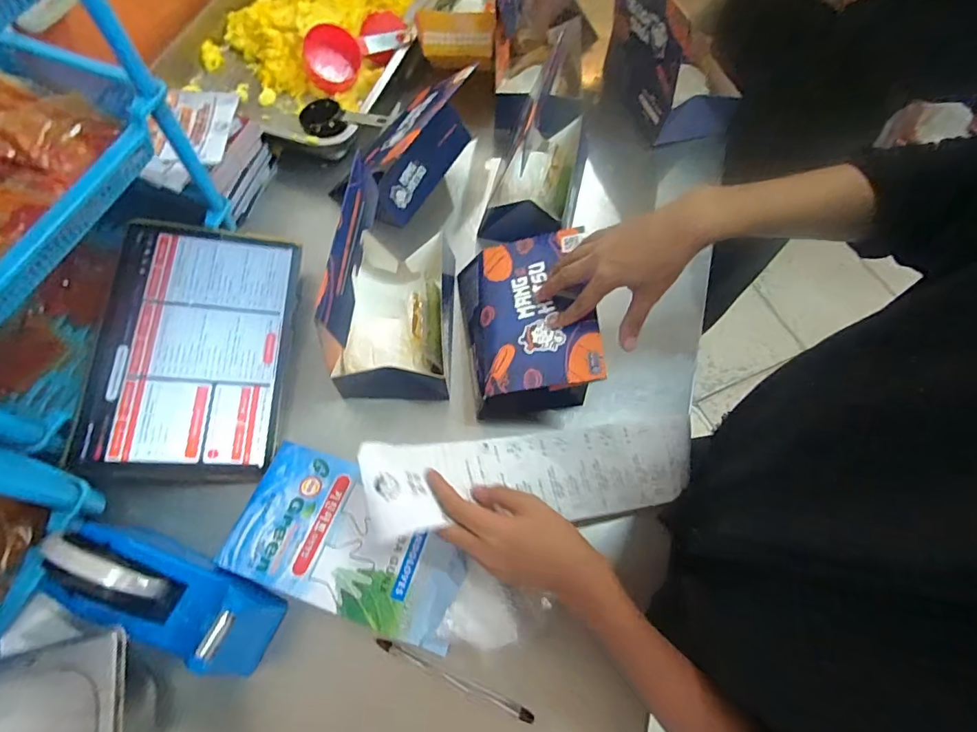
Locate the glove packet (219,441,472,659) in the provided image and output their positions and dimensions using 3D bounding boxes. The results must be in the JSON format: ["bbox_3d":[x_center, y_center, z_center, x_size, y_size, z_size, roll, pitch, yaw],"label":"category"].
[{"bbox_3d":[-0.115,0.146,0.424,0.195,0.024,0.113,18,66,7],"label":"glove packet"}]

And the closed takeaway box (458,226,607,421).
[{"bbox_3d":[0.037,-0.045,0.499,0.117,0.089,0.176,-2,65,-3],"label":"closed takeaway box"}]

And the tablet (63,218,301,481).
[{"bbox_3d":[-0.285,-0.020,0.486,0.164,0.010,0.251,5,71,-14],"label":"tablet"}]

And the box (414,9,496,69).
[{"bbox_3d":[-0.042,-0.421,0.641,0.098,0.059,0.023,9,65,3],"label":"box"}]

